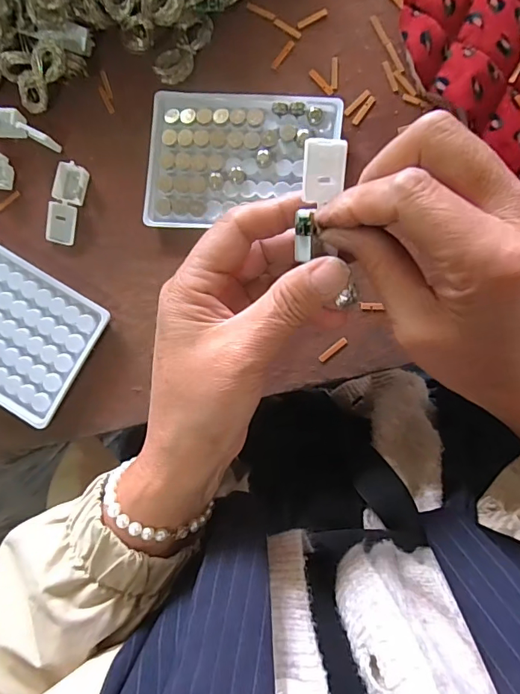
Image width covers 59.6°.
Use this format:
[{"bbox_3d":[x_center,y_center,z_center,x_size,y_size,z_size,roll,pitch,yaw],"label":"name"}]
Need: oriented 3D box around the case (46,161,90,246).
[{"bbox_3d":[-0.138,-0.101,0.321,0.020,0.010,0.054,15,92,5],"label":"case"}]

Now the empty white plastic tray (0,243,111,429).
[{"bbox_3d":[-0.182,-0.015,0.321,0.127,0.014,0.098,30,93,4],"label":"empty white plastic tray"}]

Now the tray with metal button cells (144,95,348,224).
[{"bbox_3d":[-0.013,-0.128,0.309,0.127,0.008,0.089,3,91,5],"label":"tray with metal button cells"}]

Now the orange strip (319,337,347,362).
[{"bbox_3d":[0.049,0.002,0.305,0.023,0.004,0.005,-38,87,4],"label":"orange strip"}]

